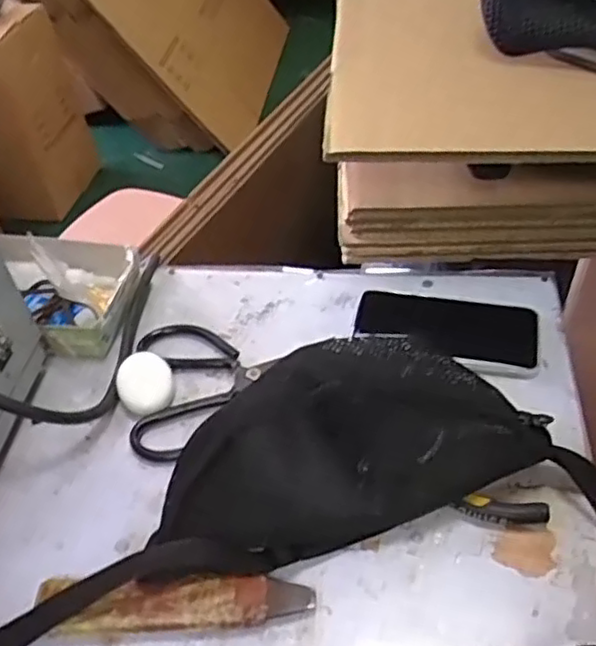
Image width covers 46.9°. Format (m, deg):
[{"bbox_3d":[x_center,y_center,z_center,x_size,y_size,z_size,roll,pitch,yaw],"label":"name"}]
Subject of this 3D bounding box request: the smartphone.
[{"bbox_3d":[0.132,0.003,0.610,0.154,0.009,0.075,8,48,14],"label":"smartphone"}]

